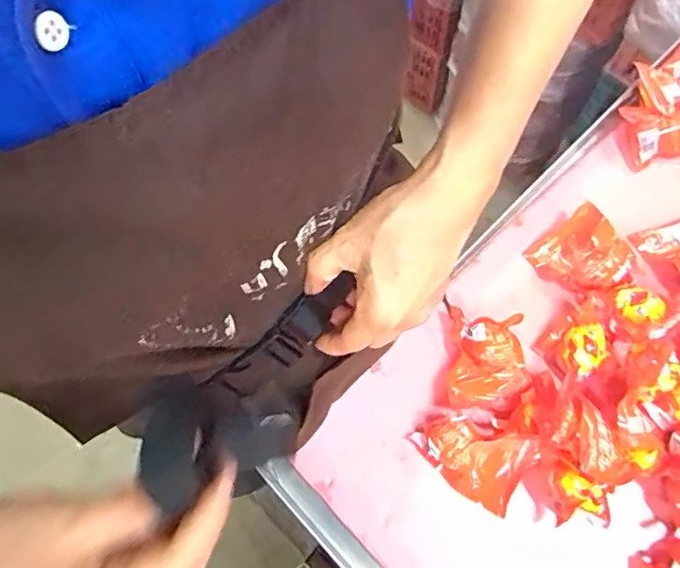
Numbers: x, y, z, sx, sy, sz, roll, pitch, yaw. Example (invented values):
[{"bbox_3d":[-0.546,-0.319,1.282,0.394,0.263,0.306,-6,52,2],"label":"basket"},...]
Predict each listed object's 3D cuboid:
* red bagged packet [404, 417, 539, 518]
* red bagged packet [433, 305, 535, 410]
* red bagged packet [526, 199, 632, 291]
[{"bbox_3d":[0.135,0.174,0.556,0.111,0.039,0.078,30,75,13],"label":"red bagged packet"},{"bbox_3d":[0.161,0.088,0.593,0.092,0.044,0.107,7,71,5],"label":"red bagged packet"},{"bbox_3d":[0.282,-0.031,0.624,0.088,0.039,0.096,-33,72,-9],"label":"red bagged packet"}]

